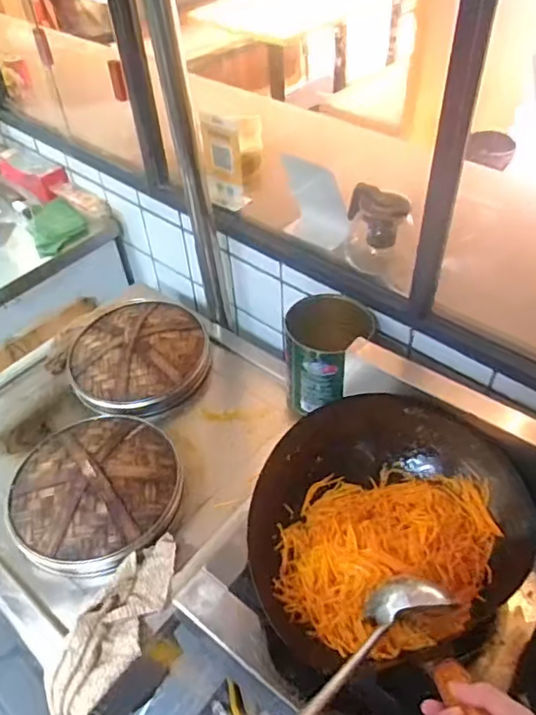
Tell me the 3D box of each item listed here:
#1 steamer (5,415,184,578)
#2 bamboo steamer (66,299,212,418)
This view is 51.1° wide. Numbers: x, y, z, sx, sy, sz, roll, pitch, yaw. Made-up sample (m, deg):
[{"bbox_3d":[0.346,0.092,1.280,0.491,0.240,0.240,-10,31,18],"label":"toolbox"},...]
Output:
[{"bbox_3d":[-0.286,0.205,0.920,0.270,0.063,0.272,-2,47,2],"label":"steamer"},{"bbox_3d":[-0.264,-0.023,1.125,0.264,0.073,0.306,-17,48,-13],"label":"bamboo steamer"}]

